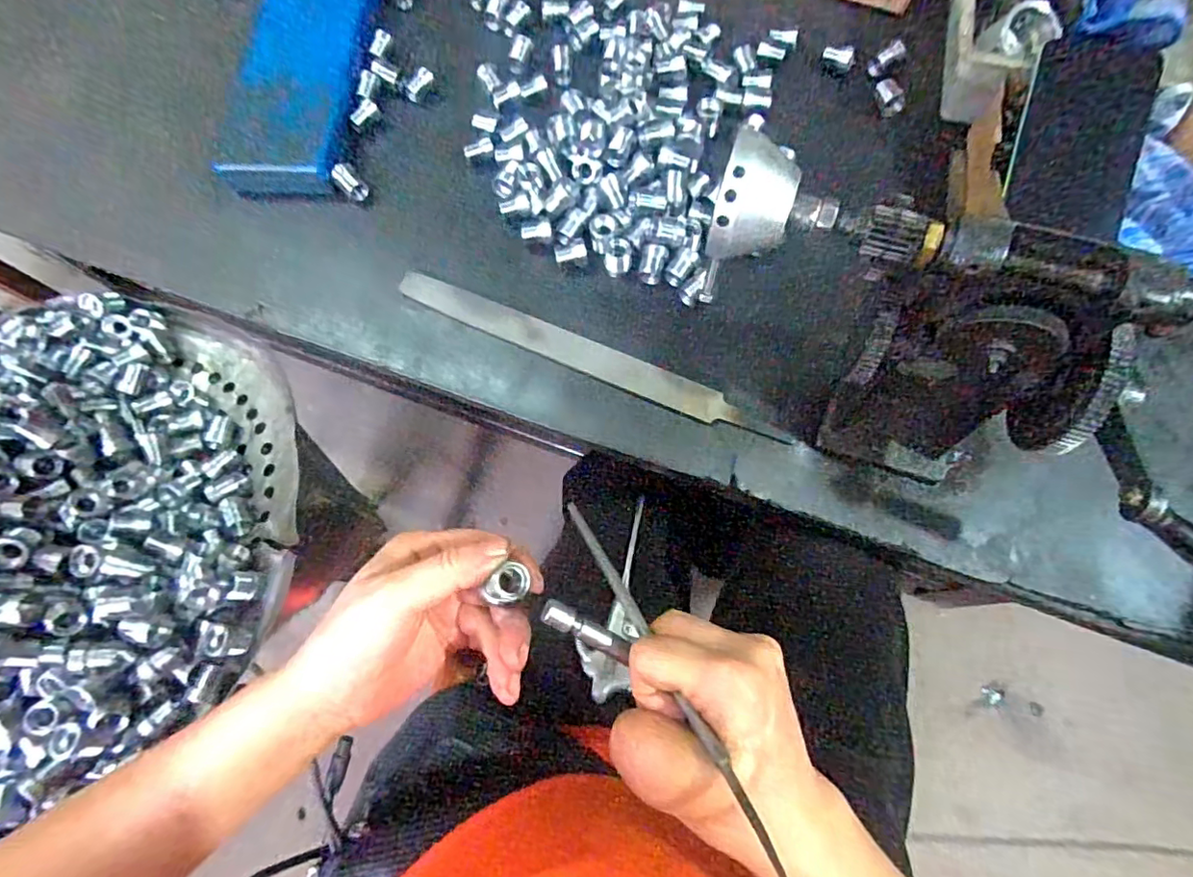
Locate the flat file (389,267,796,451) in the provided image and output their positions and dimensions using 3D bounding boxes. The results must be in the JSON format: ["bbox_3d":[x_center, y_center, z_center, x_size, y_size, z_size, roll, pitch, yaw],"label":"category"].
[{"bbox_3d":[-0.011,-0.060,0.418,0.296,0.006,0.023,23,91,10],"label":"flat file"}]

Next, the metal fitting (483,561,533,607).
[{"bbox_3d":[-0.043,0.072,0.284,0.020,0.017,0.016,-37,75,-9],"label":"metal fitting"}]

